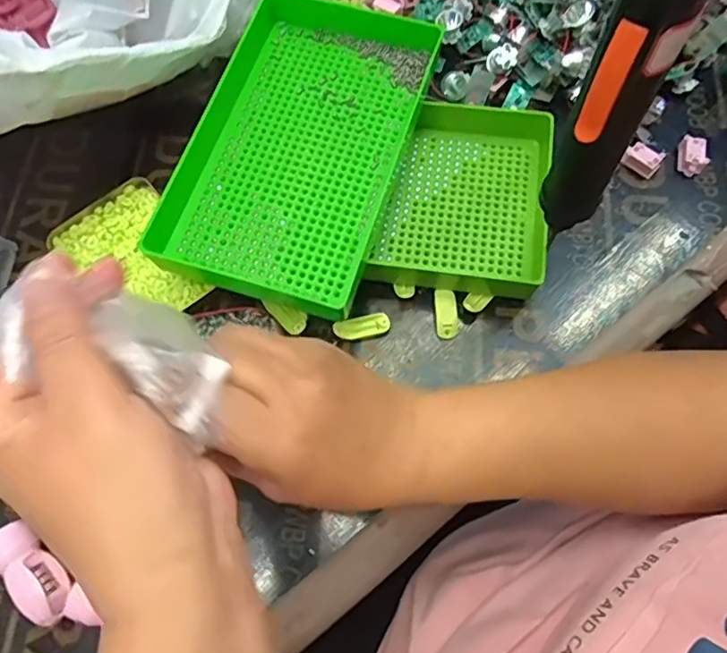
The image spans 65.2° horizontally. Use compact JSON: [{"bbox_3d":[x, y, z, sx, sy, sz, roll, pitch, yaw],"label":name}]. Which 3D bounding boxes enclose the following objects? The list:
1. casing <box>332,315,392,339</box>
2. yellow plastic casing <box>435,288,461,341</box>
[{"bbox_3d":[-0.001,0.000,0.425,0.044,0.010,0.014,-13,70,-2],"label":"casing"},{"bbox_3d":[0.063,-0.010,0.428,0.015,0.010,0.037,-6,70,0],"label":"yellow plastic casing"}]

